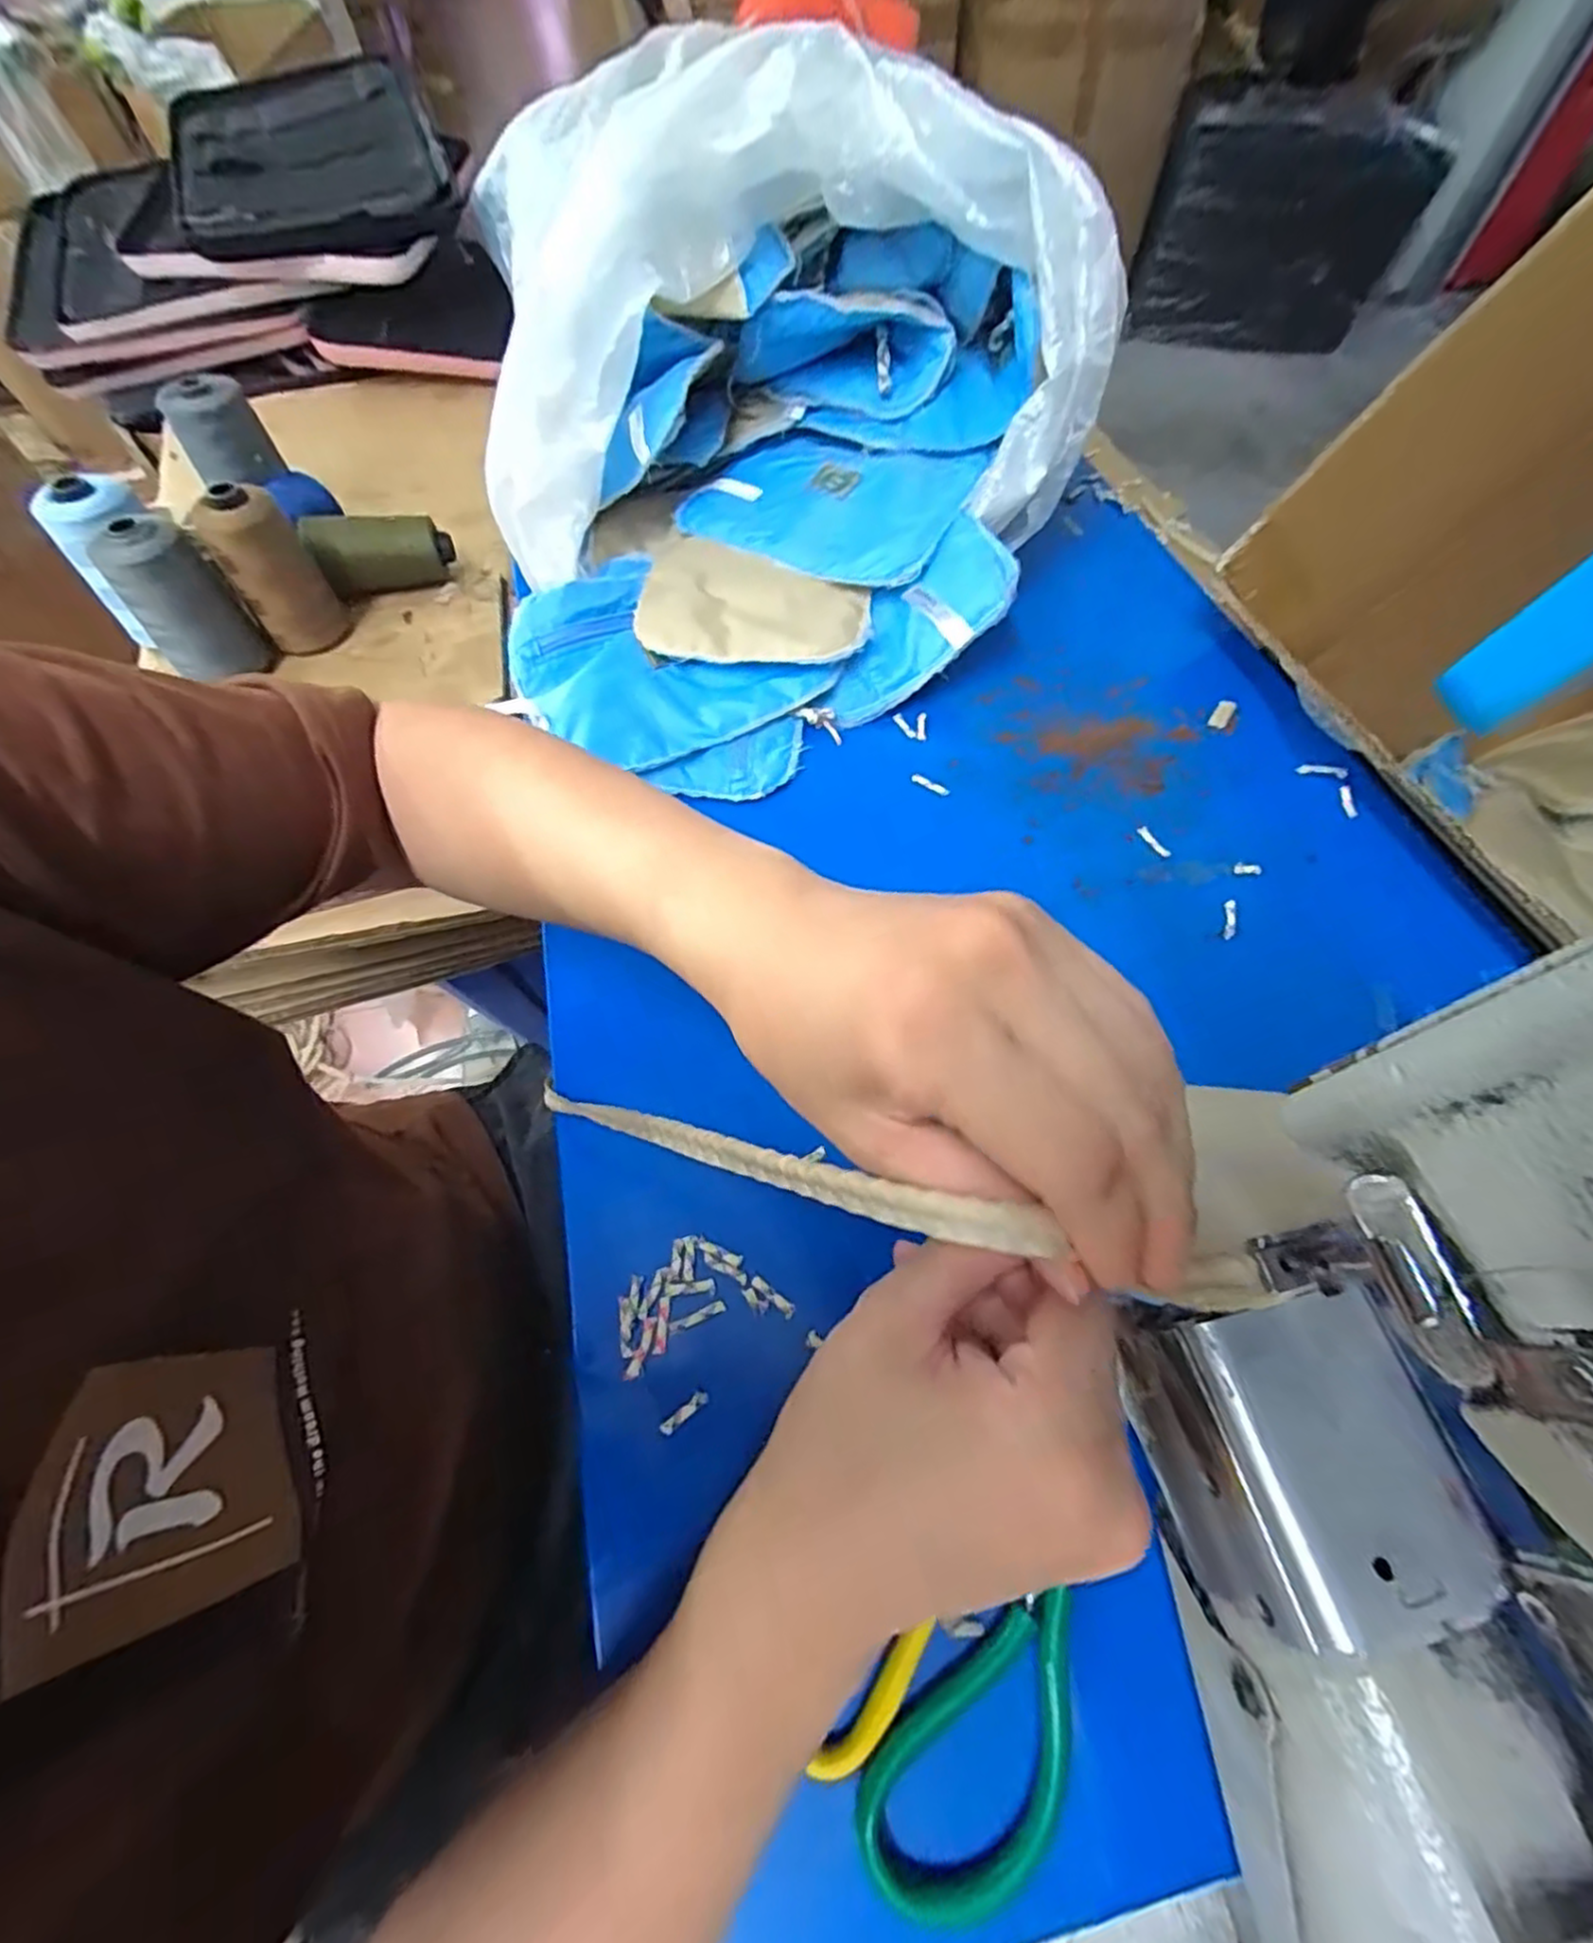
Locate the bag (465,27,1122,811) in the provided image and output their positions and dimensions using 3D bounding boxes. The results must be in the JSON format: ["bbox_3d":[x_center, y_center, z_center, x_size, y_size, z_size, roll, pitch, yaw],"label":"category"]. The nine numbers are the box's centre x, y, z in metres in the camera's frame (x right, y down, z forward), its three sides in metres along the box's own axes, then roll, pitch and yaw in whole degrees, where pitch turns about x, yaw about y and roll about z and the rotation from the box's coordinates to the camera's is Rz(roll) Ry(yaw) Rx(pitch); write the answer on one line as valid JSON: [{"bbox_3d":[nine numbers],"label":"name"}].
[{"bbox_3d":[-0.007,-0.375,0.487,0.341,0.228,0.440,33,69,16],"label":"bag"}]

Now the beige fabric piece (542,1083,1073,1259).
[{"bbox_3d":[-0.034,0.062,0.254,0.266,0.016,0.012,-2,53,51],"label":"beige fabric piece"}]

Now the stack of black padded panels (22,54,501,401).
[{"bbox_3d":[-0.609,-0.839,0.815,0.540,0.162,0.300,-3,64,0],"label":"stack of black padded panels"}]

